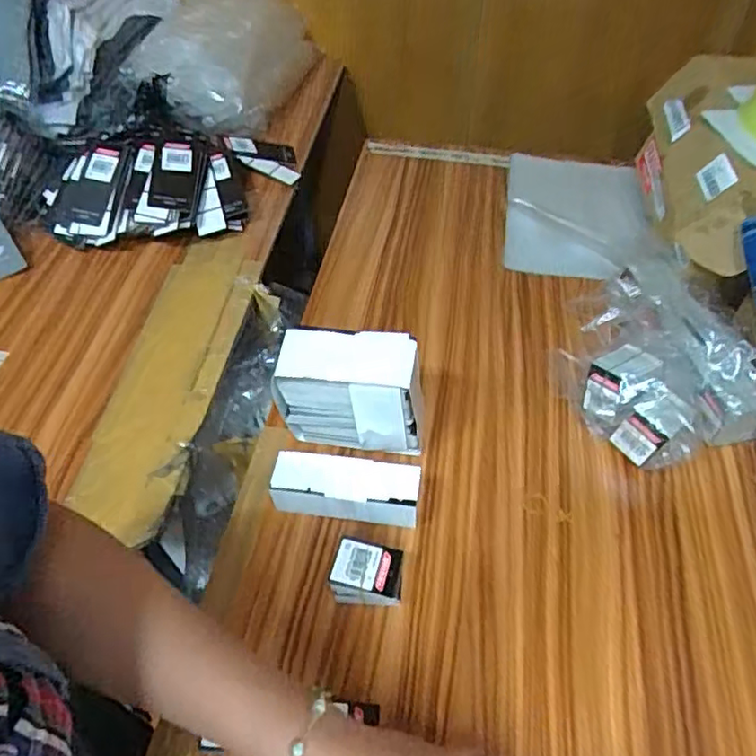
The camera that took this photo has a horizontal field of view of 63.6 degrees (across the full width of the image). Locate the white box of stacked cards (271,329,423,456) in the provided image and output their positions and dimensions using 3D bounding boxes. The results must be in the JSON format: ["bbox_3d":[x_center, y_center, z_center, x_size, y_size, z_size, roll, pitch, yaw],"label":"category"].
[{"bbox_3d":[-0.024,0.015,0.540,0.123,0.110,0.055,5,51,6],"label":"white box of stacked cards"}]

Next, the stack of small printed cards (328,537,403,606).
[{"bbox_3d":[-0.008,0.154,0.476,0.053,0.036,0.042,6,51,6],"label":"stack of small printed cards"}]

